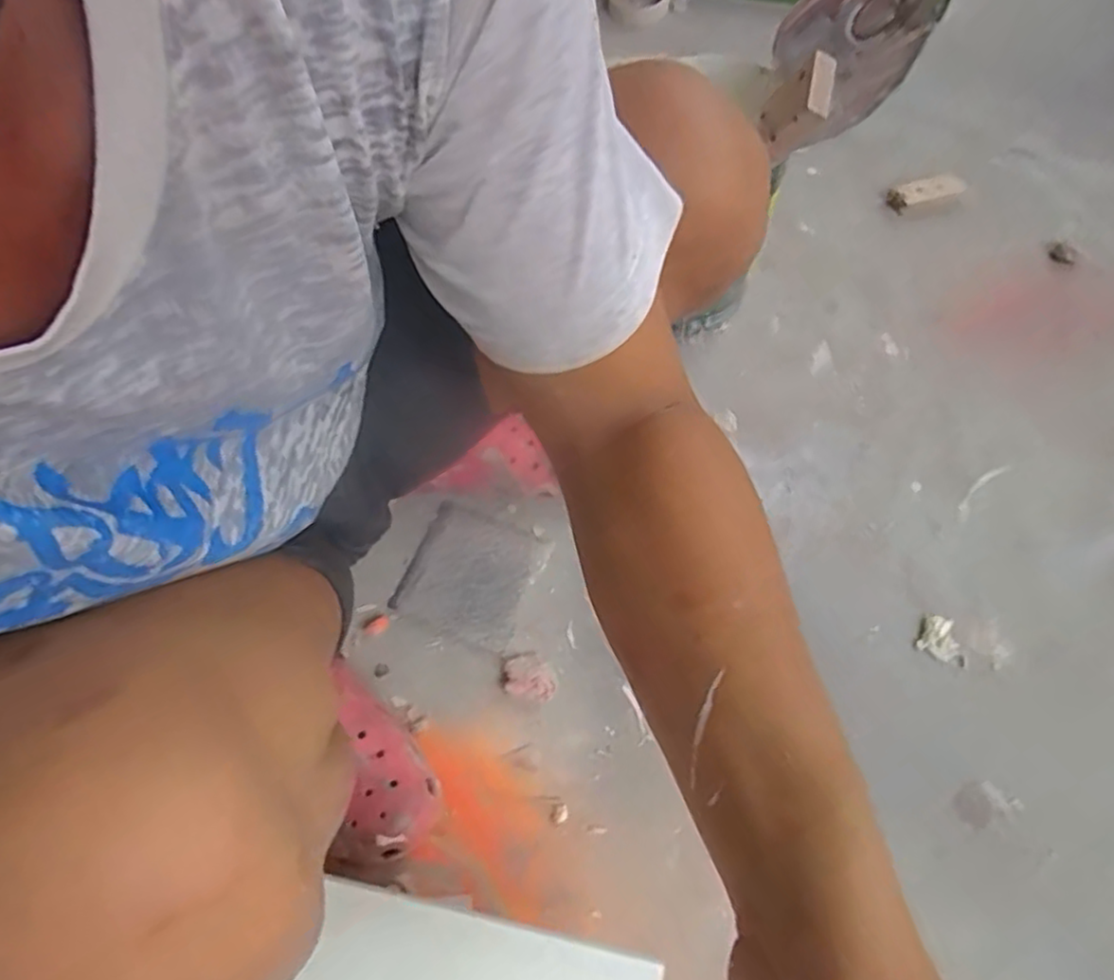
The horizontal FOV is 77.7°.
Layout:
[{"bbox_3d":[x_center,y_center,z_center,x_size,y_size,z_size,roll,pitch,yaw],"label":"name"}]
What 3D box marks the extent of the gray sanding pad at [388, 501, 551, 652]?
[{"bbox_3d":[-0.081,0.077,0.642,0.115,0.008,0.116,21,70,10],"label":"gray sanding pad"}]

